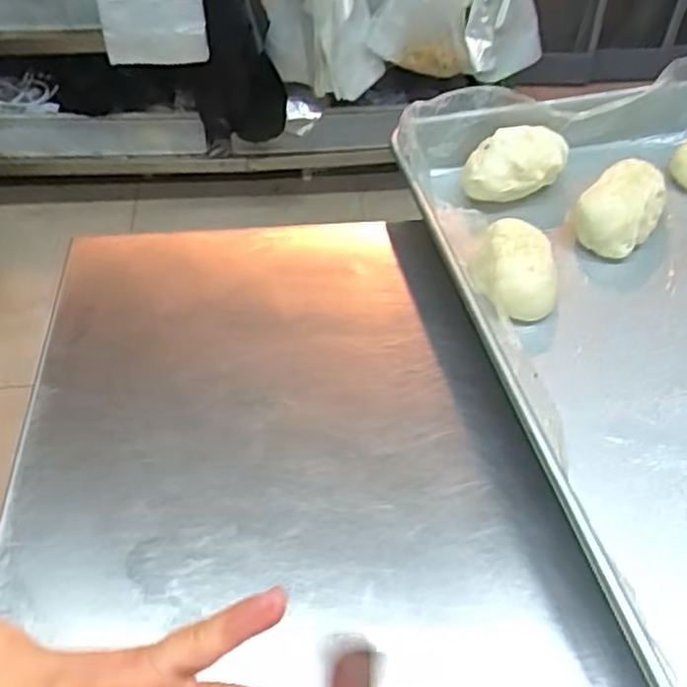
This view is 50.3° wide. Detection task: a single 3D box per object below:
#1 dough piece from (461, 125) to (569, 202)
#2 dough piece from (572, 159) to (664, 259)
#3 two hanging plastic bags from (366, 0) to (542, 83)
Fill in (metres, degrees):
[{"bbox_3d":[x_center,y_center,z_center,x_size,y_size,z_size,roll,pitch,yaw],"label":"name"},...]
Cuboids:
[{"bbox_3d":[0.143,-0.148,0.605,0.092,0.044,0.046,-15,52,-12],"label":"dough piece"},{"bbox_3d":[0.219,-0.103,0.577,0.047,0.049,0.073,37,59,27],"label":"dough piece"},{"bbox_3d":[0.237,-0.689,1.513,0.364,0.301,0.099,7,50,6],"label":"two hanging plastic bags"}]

